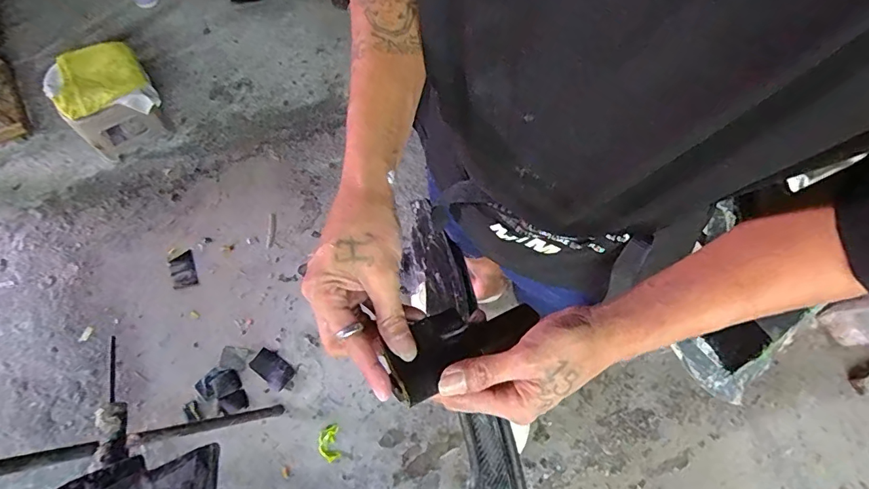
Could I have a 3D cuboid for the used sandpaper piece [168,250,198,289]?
[{"bbox_3d":[-0.754,0.078,1.394,0.069,0.005,0.108,-15,83,-12],"label":"used sandpaper piece"}]

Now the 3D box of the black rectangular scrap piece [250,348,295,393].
[{"bbox_3d":[-0.457,0.350,1.305,0.119,0.006,0.073,35,69,9],"label":"black rectangular scrap piece"}]

